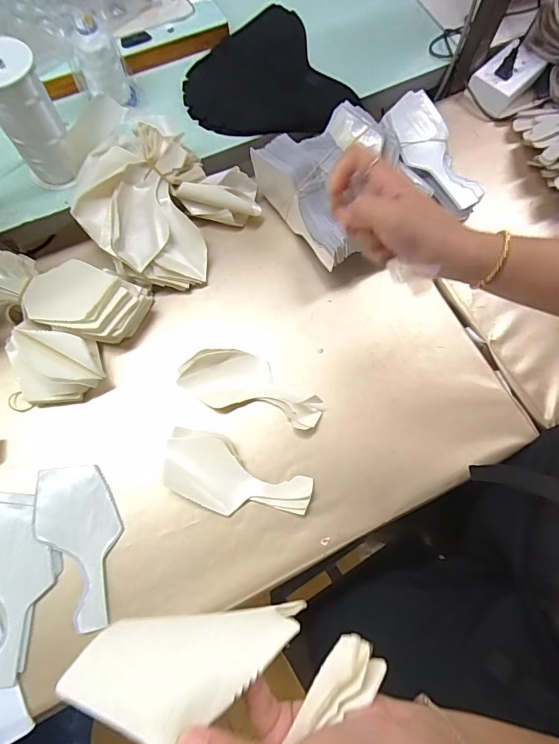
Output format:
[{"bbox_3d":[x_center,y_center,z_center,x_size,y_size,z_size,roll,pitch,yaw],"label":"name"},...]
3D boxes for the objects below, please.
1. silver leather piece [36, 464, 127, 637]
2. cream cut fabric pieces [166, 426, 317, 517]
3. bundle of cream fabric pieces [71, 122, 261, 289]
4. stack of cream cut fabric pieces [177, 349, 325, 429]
[{"bbox_3d":[-0.225,0.192,0.499,0.082,0.009,0.181,-27,75,-10],"label":"silver leather piece"},{"bbox_3d":[-0.055,0.130,0.519,0.180,0.014,0.079,23,73,5],"label":"cream cut fabric pieces"},{"bbox_3d":[-0.162,-0.221,0.584,0.219,0.079,0.201,22,73,5],"label":"bundle of cream fabric pieces"},{"bbox_3d":[-0.036,0.016,0.551,0.184,0.028,0.079,12,72,2],"label":"stack of cream cut fabric pieces"}]

